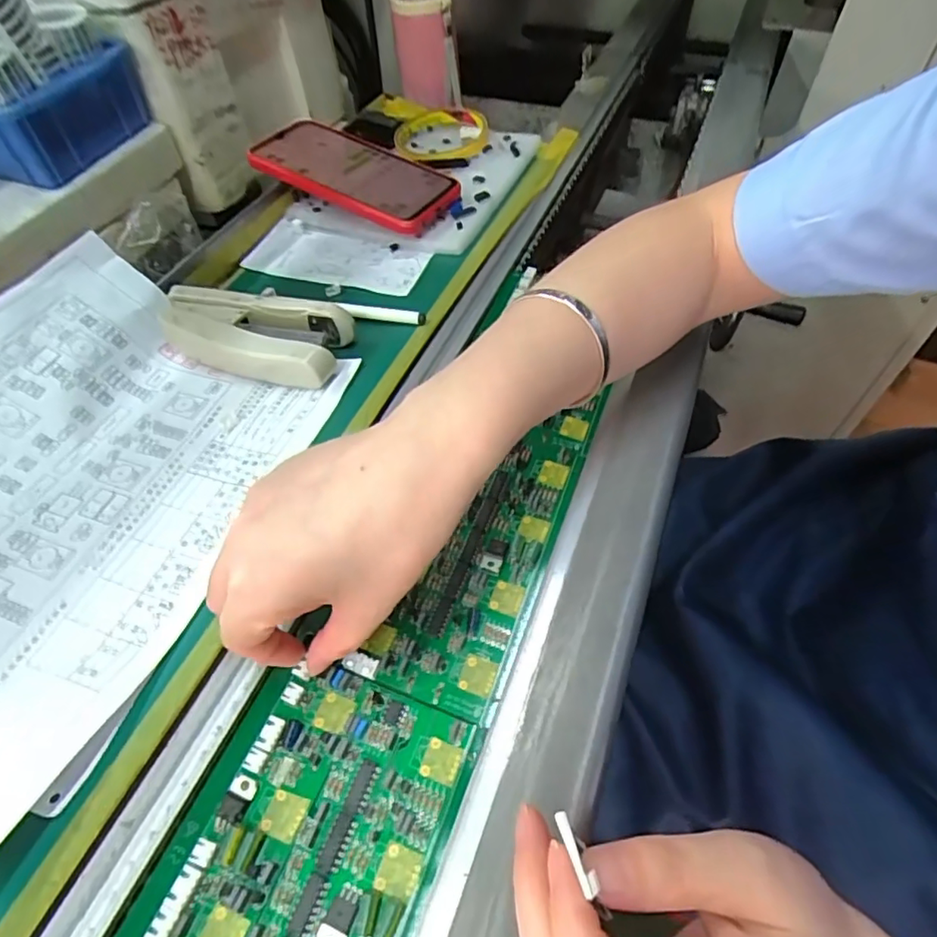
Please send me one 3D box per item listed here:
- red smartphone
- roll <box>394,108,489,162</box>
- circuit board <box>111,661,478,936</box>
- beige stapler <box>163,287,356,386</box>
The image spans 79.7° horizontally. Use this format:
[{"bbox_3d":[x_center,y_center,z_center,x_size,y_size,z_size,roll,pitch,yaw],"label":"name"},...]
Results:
[{"bbox_3d":[-0.089,-0.239,0.452,0.157,0.014,0.082,30,63,12],"label":"red smartphone"},{"bbox_3d":[-0.024,-0.301,0.504,0.084,0.022,0.084,0,54,-1],"label":"roll"},{"bbox_3d":[-0.069,0.154,0.206,0.095,0.009,0.153,19,56,12],"label":"circuit board"},{"bbox_3d":[-0.135,-0.083,0.349,0.112,0.032,0.048,10,55,6],"label":"beige stapler"}]

